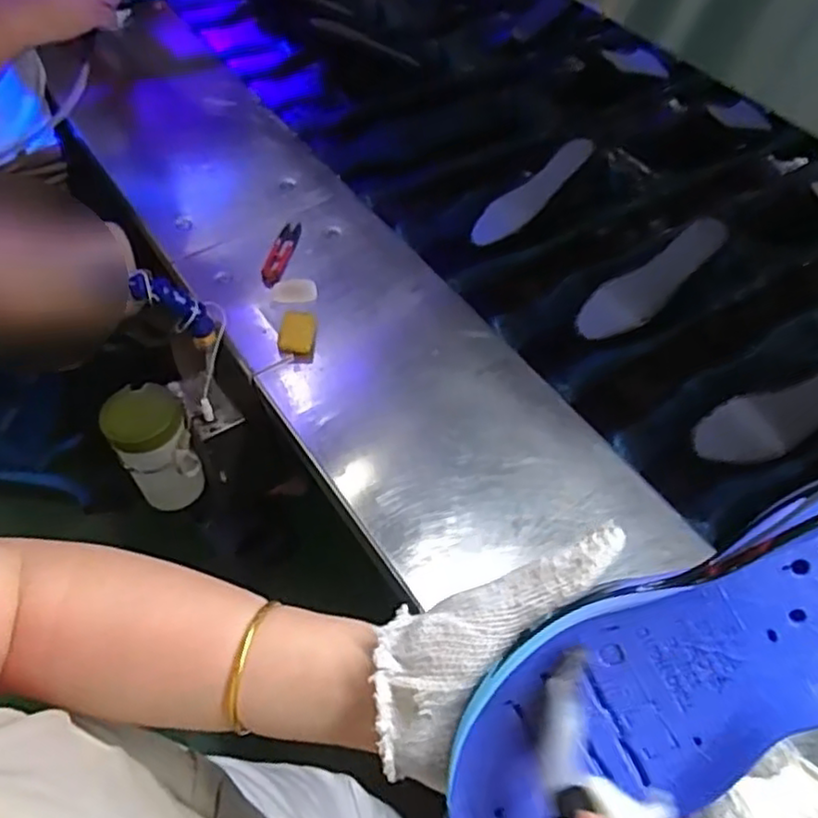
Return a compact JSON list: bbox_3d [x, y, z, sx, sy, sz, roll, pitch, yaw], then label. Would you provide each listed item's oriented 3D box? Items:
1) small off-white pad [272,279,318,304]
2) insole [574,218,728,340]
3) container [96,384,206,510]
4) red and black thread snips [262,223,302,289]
[{"bbox_3d":[-0.122,-0.127,0.733,0.046,0.008,0.032,-9,53,-12],"label":"small off-white pad"},{"bbox_3d":[0.280,-0.144,0.781,0.196,0.006,0.060,-34,71,2],"label":"insole"},{"bbox_3d":[-0.269,0.045,0.727,0.074,0.130,0.075,2,51,-3],"label":"container"},{"bbox_3d":[-0.143,-0.176,0.768,0.023,0.010,0.114,10,51,3],"label":"red and black thread snips"}]

